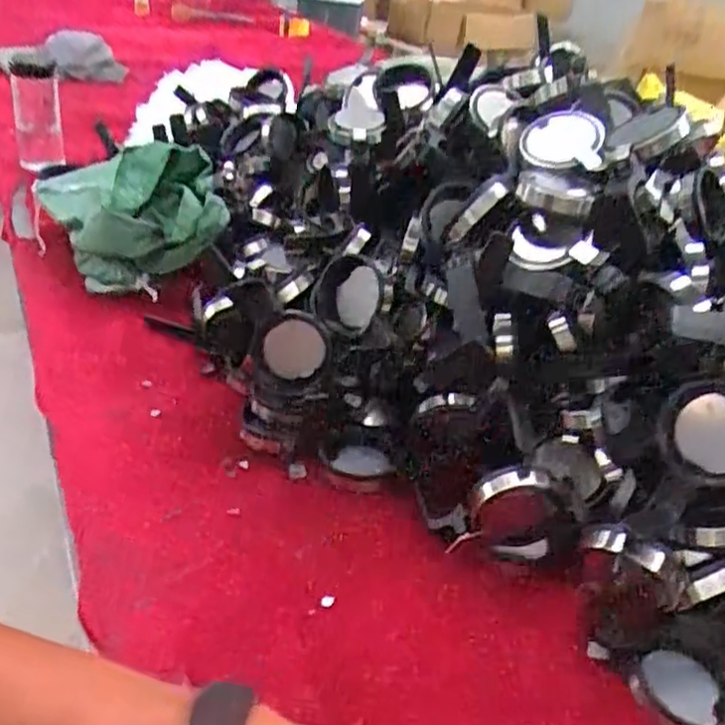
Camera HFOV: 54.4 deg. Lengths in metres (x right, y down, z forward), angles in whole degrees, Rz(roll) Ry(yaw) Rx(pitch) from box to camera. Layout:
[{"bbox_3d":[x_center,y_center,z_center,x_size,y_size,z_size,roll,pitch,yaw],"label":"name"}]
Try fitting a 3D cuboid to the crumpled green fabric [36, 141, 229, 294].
[{"bbox_3d":[-0.266,-0.166,0.806,0.198,0.117,0.211,-5,36,-18],"label":"crumpled green fabric"}]

